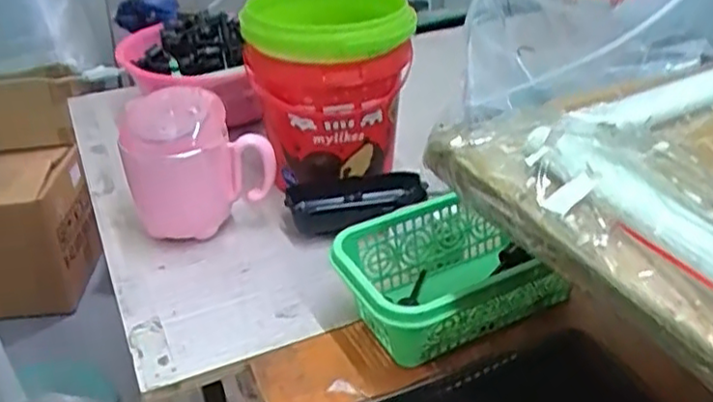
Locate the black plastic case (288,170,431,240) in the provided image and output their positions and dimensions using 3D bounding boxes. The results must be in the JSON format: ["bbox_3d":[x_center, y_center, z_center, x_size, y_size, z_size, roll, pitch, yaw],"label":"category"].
[{"bbox_3d":[-0.001,0.000,0.542,0.106,0.028,0.040,-10,33,-13],"label":"black plastic case"}]

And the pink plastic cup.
[{"bbox_3d":[-0.123,-0.030,0.520,0.105,0.105,0.079,-14,34,-19],"label":"pink plastic cup"}]

